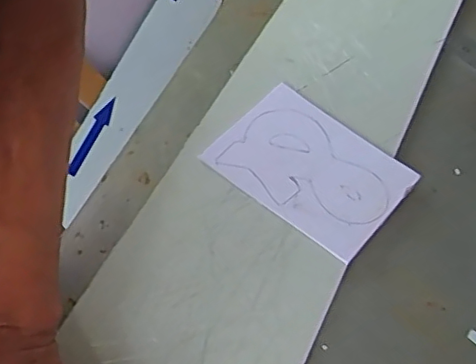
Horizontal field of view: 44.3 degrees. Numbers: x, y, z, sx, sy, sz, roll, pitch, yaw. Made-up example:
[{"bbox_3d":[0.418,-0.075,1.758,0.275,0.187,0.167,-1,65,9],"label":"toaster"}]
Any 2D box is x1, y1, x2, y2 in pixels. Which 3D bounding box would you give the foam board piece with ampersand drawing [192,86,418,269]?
[{"bbox_3d":[0.050,-0.011,0.411,0.125,0.007,0.089,38,63,18],"label":"foam board piece with ampersand drawing"}]

